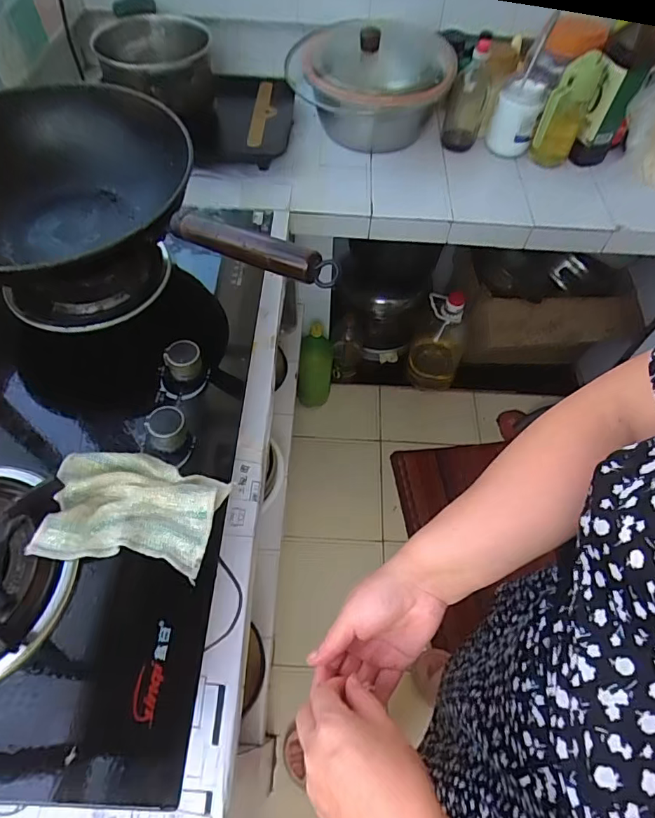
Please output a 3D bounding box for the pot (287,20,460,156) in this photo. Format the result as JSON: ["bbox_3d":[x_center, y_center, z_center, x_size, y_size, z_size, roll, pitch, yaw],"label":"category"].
[{"bbox_3d":[0.082,-0.697,1.007,0.322,0.187,0.313,1,57,-2],"label":"pot"}]

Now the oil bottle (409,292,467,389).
[{"bbox_3d":[0.336,-0.201,1.458,0.141,0.357,0.150,11,58,4],"label":"oil bottle"}]

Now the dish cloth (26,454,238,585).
[{"bbox_3d":[-0.185,0.095,0.470,0.154,0.027,0.109,7,57,2],"label":"dish cloth"}]

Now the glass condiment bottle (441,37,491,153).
[{"bbox_3d":[0.286,-0.623,0.974,0.082,0.170,0.081,13,58,6],"label":"glass condiment bottle"}]

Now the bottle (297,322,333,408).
[{"bbox_3d":[-0.033,-0.120,1.394,0.109,0.276,0.086,-4,35,-5],"label":"bottle"}]

